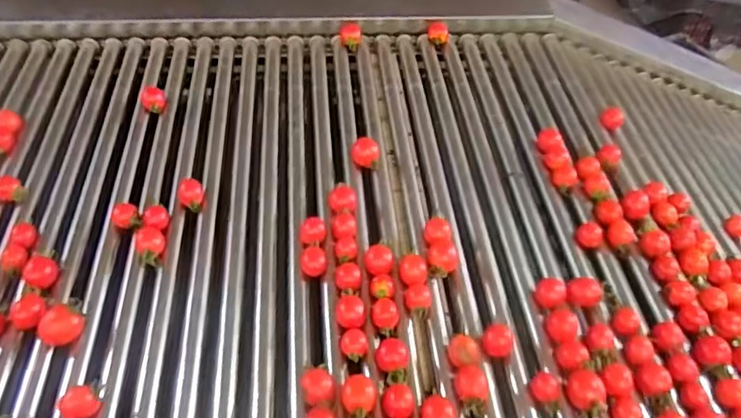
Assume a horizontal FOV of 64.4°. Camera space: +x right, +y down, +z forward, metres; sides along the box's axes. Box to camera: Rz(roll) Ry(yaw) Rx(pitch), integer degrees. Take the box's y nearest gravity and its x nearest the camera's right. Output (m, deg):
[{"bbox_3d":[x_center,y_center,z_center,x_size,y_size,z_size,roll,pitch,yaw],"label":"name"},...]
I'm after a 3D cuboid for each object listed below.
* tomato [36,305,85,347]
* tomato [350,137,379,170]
[{"bbox_3d":[-0.273,0.103,0.521,0.036,0.025,0.034,2,49,-2],"label":"tomato"},{"bbox_3d":[-0.006,-0.063,0.682,0.032,0.025,0.032,4,49,0],"label":"tomato"}]

